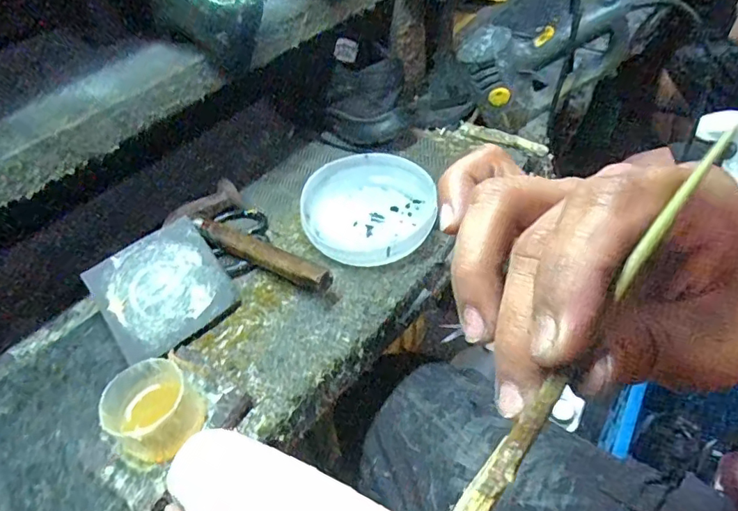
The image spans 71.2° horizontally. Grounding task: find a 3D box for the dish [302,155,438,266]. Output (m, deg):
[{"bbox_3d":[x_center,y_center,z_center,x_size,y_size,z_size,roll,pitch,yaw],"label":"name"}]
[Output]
[{"bbox_3d":[-0.001,-0.050,0.561,0.136,0.047,0.146,-3,47,3],"label":"dish"}]

